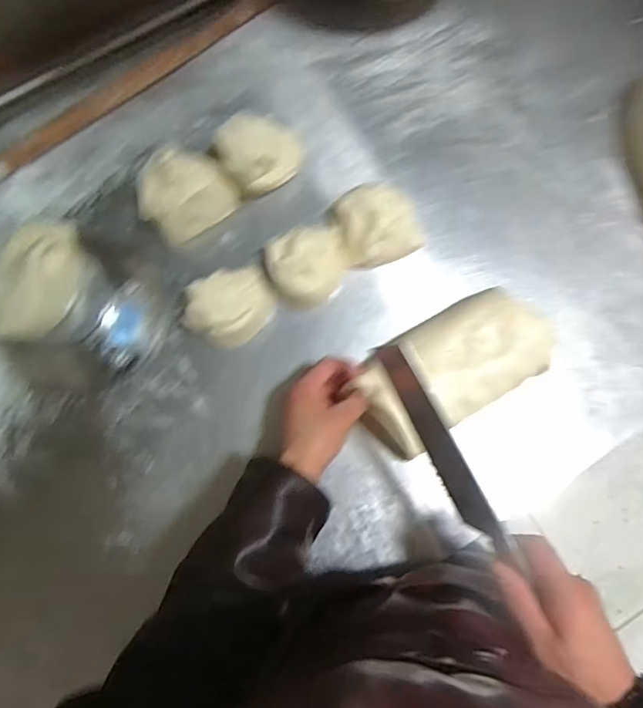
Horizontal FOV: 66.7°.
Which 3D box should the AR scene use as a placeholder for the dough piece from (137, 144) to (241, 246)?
[{"bbox_3d":[-0.158,-0.180,0.555,0.084,0.071,0.097,39,84,6],"label":"dough piece"}]

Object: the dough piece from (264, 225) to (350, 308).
[{"bbox_3d":[-0.016,-0.101,0.551,0.089,0.036,0.086,0,81,1],"label":"dough piece"}]

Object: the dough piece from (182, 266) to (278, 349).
[{"bbox_3d":[-0.101,-0.051,0.537,0.103,0.061,0.074,-33,82,-4],"label":"dough piece"}]

